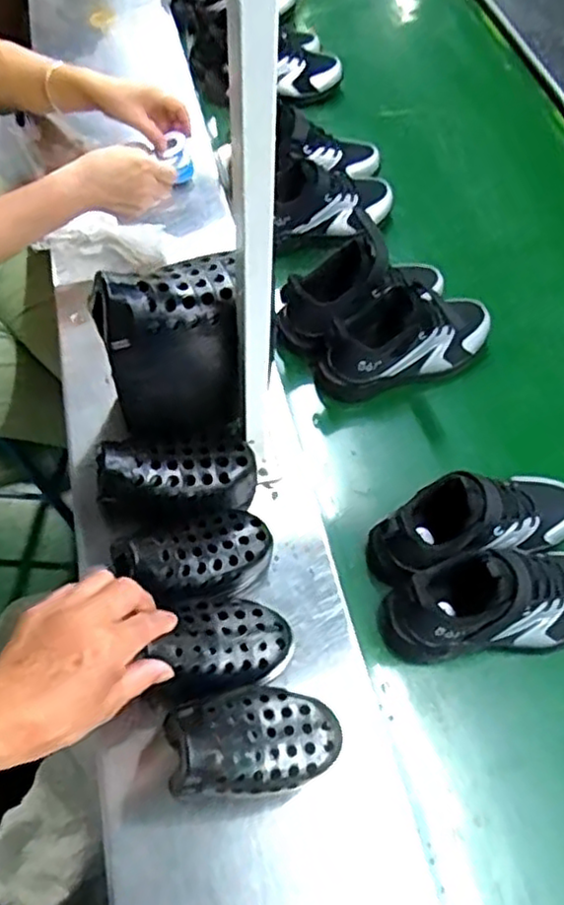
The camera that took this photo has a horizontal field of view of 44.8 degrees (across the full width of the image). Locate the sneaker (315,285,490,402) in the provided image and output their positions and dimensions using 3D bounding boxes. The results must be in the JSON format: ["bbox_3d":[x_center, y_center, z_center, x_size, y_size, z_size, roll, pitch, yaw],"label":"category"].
[{"bbox_3d":[0.143,-0.132,0.776,0.209,0.109,0.077,-17,61,-9],"label":"sneaker"}]

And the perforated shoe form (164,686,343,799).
[{"bbox_3d":[-0.019,0.204,0.489,0.123,0.049,0.073,-3,58,-1],"label":"perforated shoe form"}]

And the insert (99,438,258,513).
[{"bbox_3d":[-0.092,0.021,0.642,0.156,0.052,0.074,1,57,-24],"label":"insert"}]

